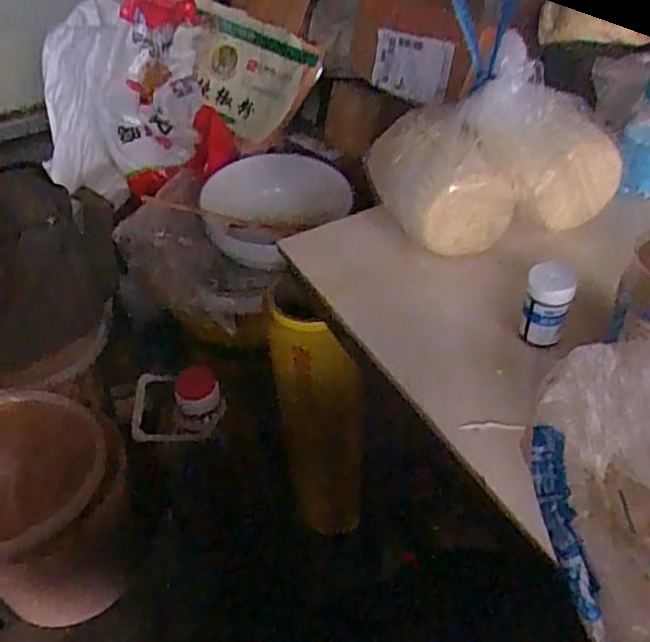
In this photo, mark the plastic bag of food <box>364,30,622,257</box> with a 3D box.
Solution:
[{"bbox_3d":[0.136,-0.147,0.543,0.183,0.134,0.105,-10,42,-7],"label":"plastic bag of food"}]

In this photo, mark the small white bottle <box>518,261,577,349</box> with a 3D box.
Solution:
[{"bbox_3d":[0.154,-0.009,0.463,0.030,0.061,0.026,10,44,15],"label":"small white bottle"}]

